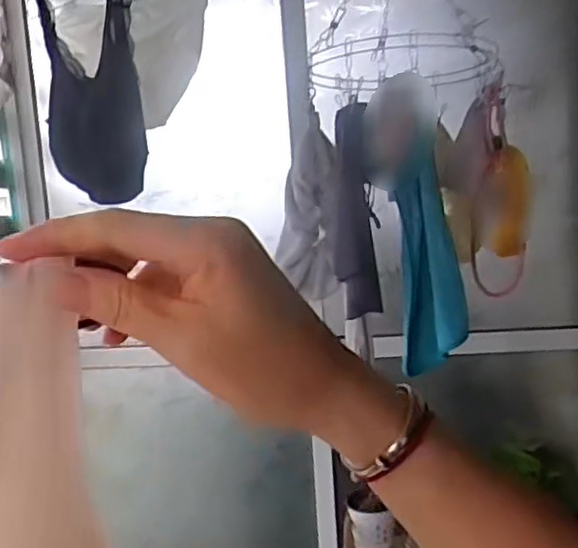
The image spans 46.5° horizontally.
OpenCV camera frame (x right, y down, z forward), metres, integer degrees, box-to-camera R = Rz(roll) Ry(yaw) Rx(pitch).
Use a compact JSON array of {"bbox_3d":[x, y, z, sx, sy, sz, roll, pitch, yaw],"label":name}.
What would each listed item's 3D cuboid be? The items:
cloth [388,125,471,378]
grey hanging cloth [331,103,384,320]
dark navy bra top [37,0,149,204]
[{"bbox_3d":[0.217,-0.025,0.991,0.107,0.339,0.050,2,8,42],"label":"cloth"},{"bbox_3d":[0.097,-0.092,1.022,0.063,0.305,0.084,-4,6,4],"label":"grey hanging cloth"},{"bbox_3d":[-0.305,-0.287,1.029,0.268,0.348,0.037,3,11,41],"label":"dark navy bra top"}]

